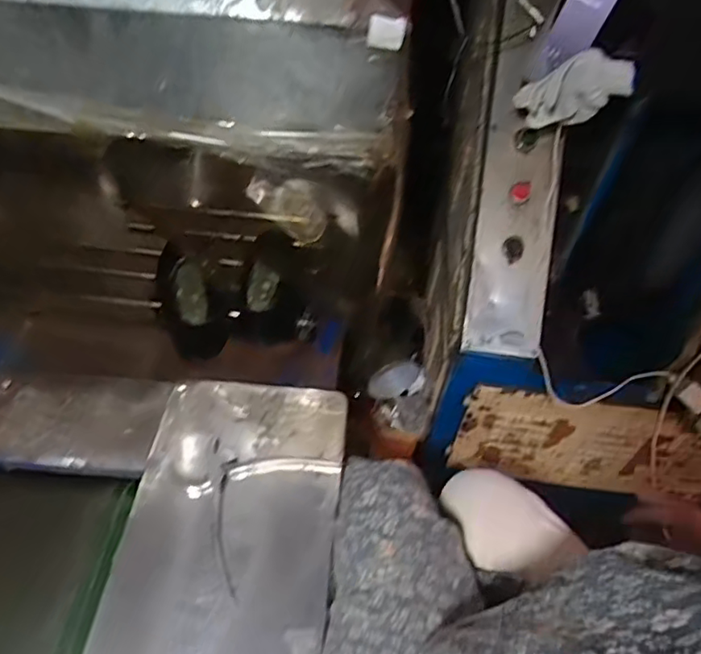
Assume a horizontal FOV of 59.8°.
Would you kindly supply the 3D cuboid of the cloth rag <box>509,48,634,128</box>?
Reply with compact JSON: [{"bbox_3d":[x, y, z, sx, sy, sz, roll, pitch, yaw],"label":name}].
[{"bbox_3d":[0.316,-0.339,0.874,0.145,0.117,0.044,28,52,19],"label":"cloth rag"}]

